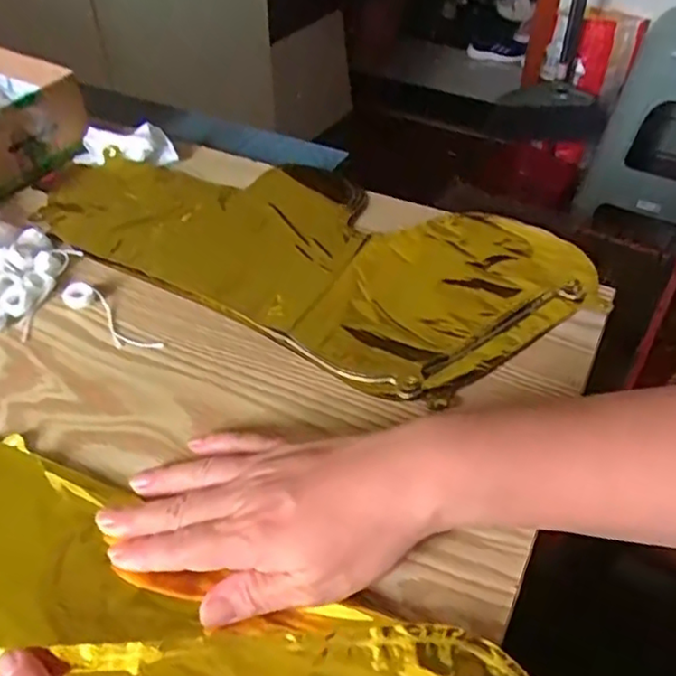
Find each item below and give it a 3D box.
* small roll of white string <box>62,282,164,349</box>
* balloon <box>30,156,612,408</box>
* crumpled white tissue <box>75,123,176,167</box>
[{"bbox_3d":[-0.156,-0.014,0.445,0.087,0.011,0.022,31,53,28],"label":"small roll of white string"},{"bbox_3d":[-0.028,-0.081,0.511,0.411,0.010,0.207,23,50,23],"label":"balloon"},{"bbox_3d":[-0.195,-0.176,0.594,0.090,0.024,0.041,2,45,3],"label":"crumpled white tissue"}]

